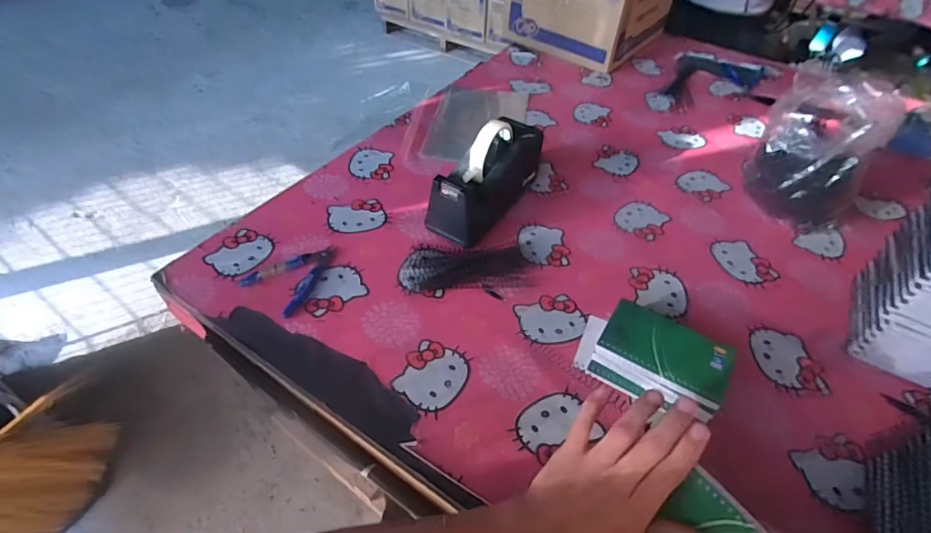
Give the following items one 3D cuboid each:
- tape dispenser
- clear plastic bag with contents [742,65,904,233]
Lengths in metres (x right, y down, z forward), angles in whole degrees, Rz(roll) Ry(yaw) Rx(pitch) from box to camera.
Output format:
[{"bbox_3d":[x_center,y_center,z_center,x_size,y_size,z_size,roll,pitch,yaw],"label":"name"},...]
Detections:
[{"bbox_3d":[0.035,-0.128,0.682,0.071,0.112,0.206,28,52,21],"label":"tape dispenser"},{"bbox_3d":[0.486,-0.147,0.680,0.138,0.183,0.139,35,54,26],"label":"clear plastic bag with contents"}]

